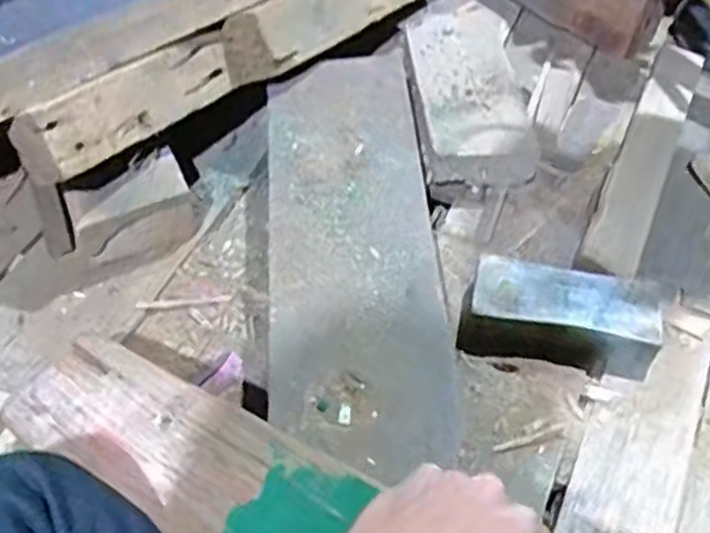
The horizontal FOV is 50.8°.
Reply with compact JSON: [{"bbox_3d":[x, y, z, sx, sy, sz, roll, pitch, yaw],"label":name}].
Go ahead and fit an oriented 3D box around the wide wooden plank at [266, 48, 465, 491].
[{"bbox_3d":[-0.004,-0.034,0.658,0.144,0.017,0.438,-4,52,-1],"label":"wide wooden plank"}]

